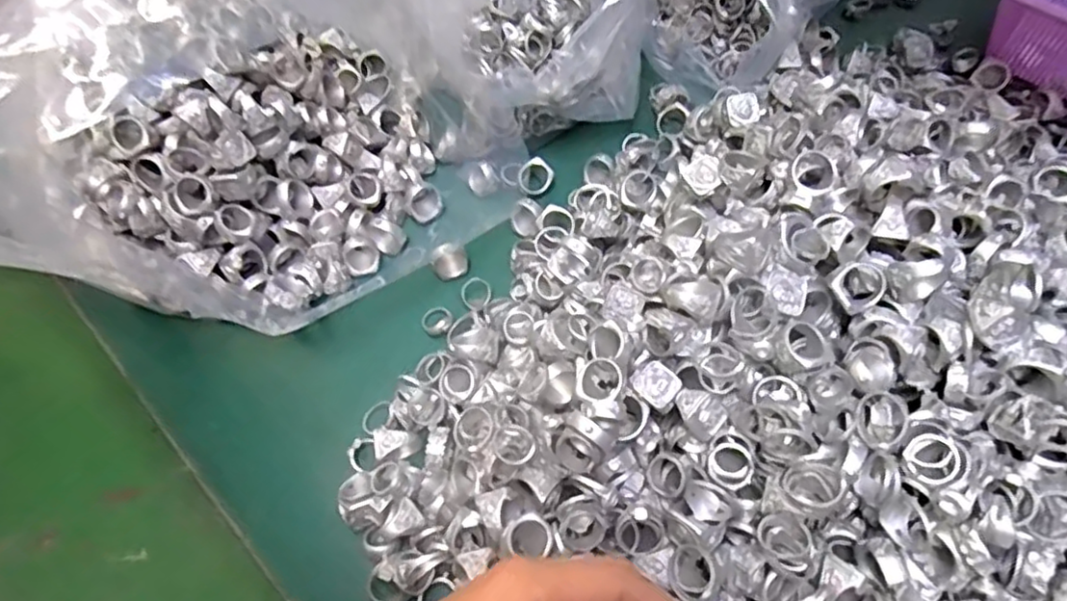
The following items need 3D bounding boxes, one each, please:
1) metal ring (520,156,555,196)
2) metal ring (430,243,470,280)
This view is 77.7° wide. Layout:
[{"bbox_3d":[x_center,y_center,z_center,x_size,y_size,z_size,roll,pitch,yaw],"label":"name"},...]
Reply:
[{"bbox_3d":[0.002,-0.092,0.495,0.025,0.011,0.026,0,108,1],"label":"metal ring"},{"bbox_3d":[-0.058,-0.027,0.461,0.024,0.017,0.019,-14,62,-6],"label":"metal ring"}]

